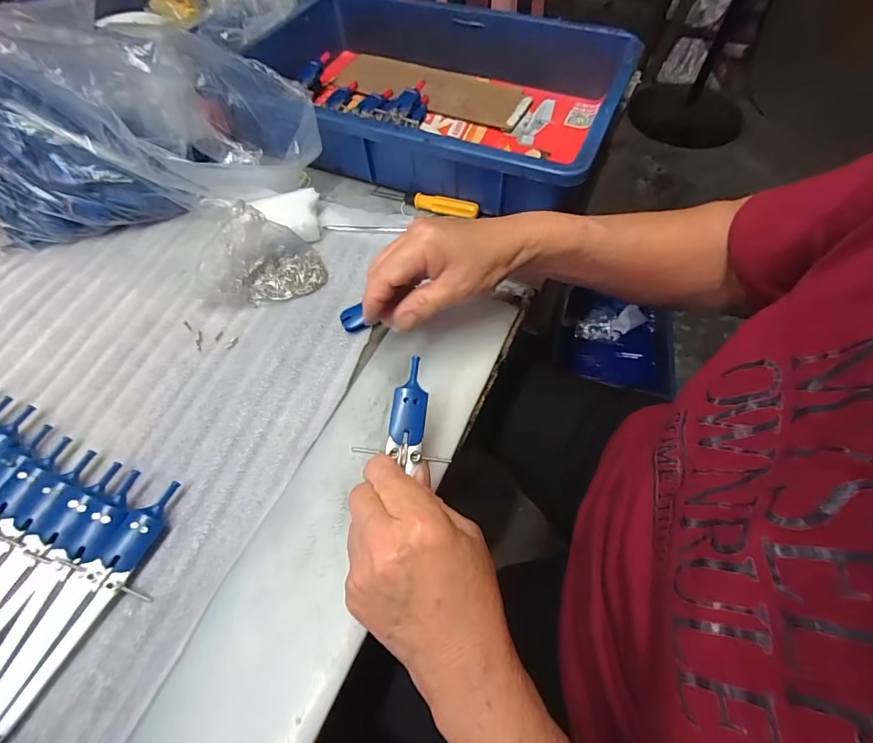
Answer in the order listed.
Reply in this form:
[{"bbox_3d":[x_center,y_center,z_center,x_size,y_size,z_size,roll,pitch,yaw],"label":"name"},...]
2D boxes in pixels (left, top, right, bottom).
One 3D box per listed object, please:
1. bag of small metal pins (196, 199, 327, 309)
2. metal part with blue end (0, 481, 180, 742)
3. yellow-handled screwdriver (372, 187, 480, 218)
[{"bbox_3d":[-0.160,-0.104,0.352,0.108,0.073,0.059,-15,59,-7],"label":"bag of small metal pins"},{"bbox_3d":[-0.203,0.136,0.239,0.022,0.018,0.147,18,61,11],"label":"metal part with blue end"},{"bbox_3d":[-0.015,-0.181,0.429,0.125,0.013,0.013,23,62,14],"label":"yellow-handled screwdriver"}]

